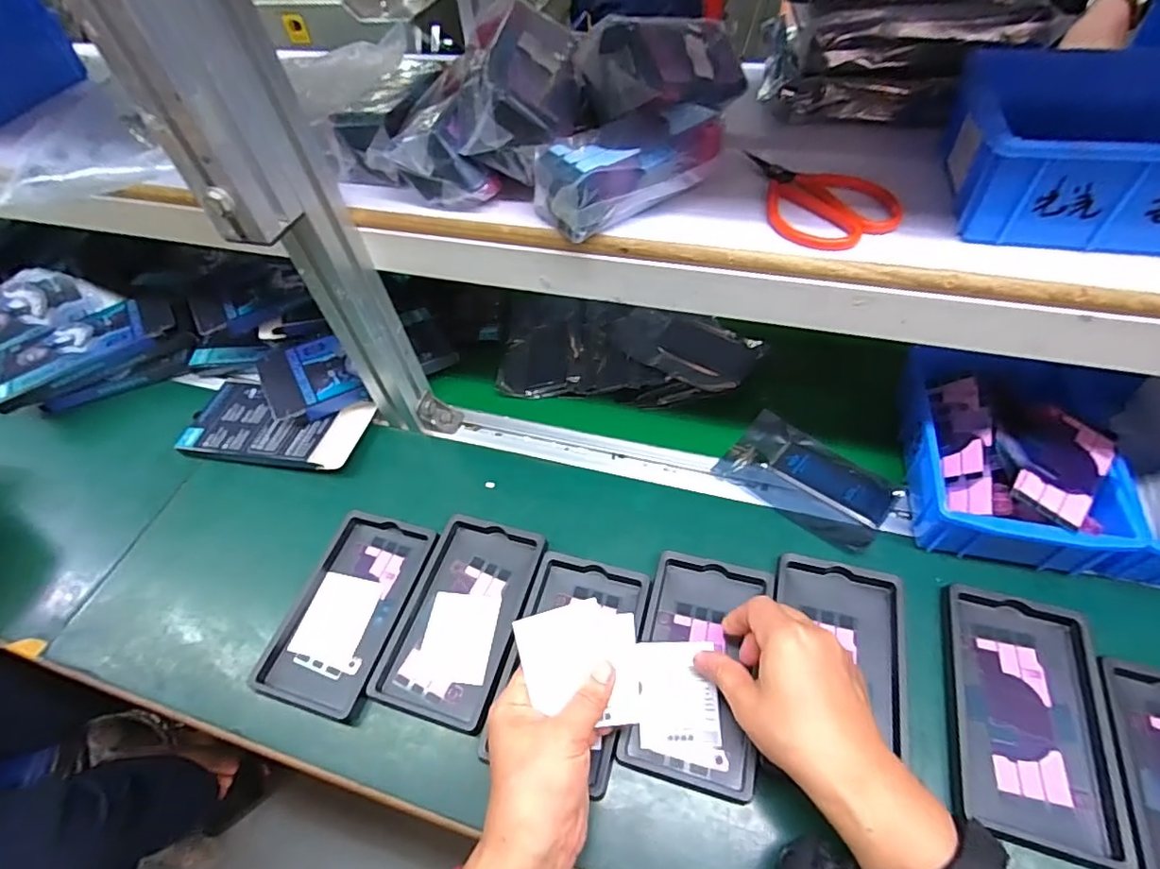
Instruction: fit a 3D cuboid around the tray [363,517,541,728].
[{"bbox_3d":[-0.096,0.146,0.457,0.094,0.014,0.157,12,55,14],"label":"tray"}]

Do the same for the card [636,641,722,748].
[{"bbox_3d":[0.070,0.186,0.404,0.055,0.006,0.067,-2,63,4],"label":"card"}]

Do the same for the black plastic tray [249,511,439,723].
[{"bbox_3d":[-0.192,0.143,0.466,0.095,0.013,0.157,11,55,14],"label":"black plastic tray"}]

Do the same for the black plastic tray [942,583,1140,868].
[{"bbox_3d":[0.306,0.190,0.384,0.095,0.019,0.158,11,55,14],"label":"black plastic tray"}]

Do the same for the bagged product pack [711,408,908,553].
[{"bbox_3d":[0.208,0.040,0.514,0.142,0.011,0.095,32,62,25],"label":"bagged product pack"}]

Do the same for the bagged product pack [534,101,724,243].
[{"bbox_3d":[0.035,-0.179,0.383,0.127,0.060,0.058,-22,53,-12],"label":"bagged product pack"}]

